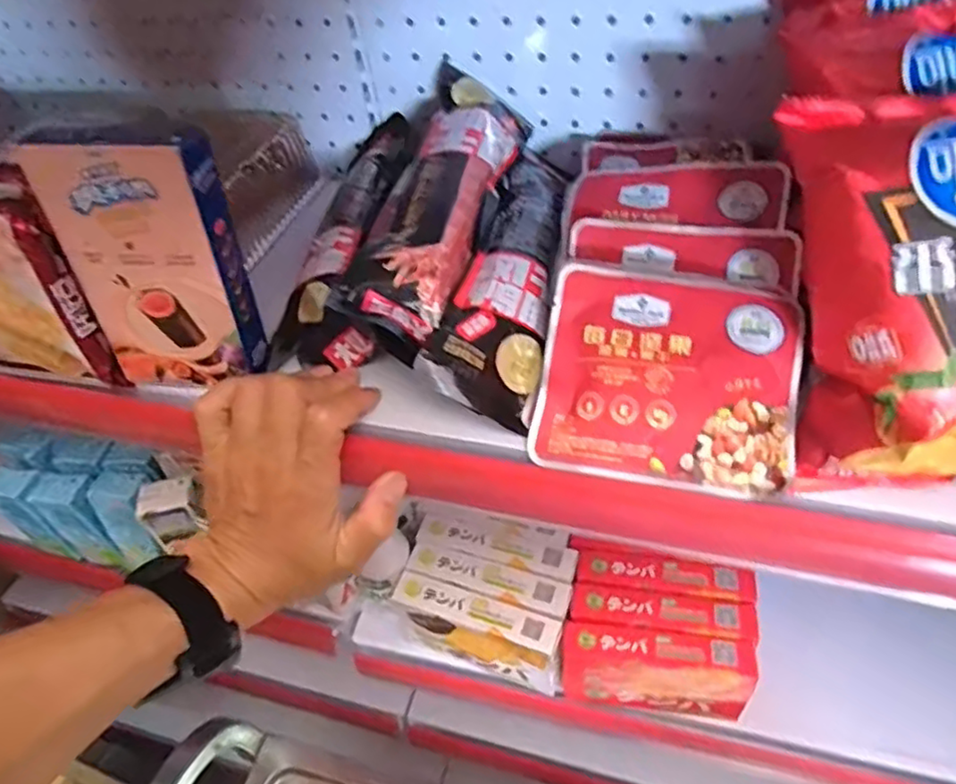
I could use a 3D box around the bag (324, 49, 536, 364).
[{"bbox_3d":[-0.024,-0.127,0.416,0.058,0.049,0.251,9,49,15],"label":"bag"}]

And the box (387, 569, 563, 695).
[{"bbox_3d":[-0.001,0.211,0.569,0.149,0.086,0.034,13,50,19],"label":"box"}]

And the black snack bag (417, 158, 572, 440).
[{"bbox_3d":[0.032,-0.086,0.429,0.059,0.044,0.247,8,48,14],"label":"black snack bag"}]

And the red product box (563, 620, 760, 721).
[{"bbox_3d":[0.145,0.230,0.532,0.145,0.080,0.034,4,48,11],"label":"red product box"}]

